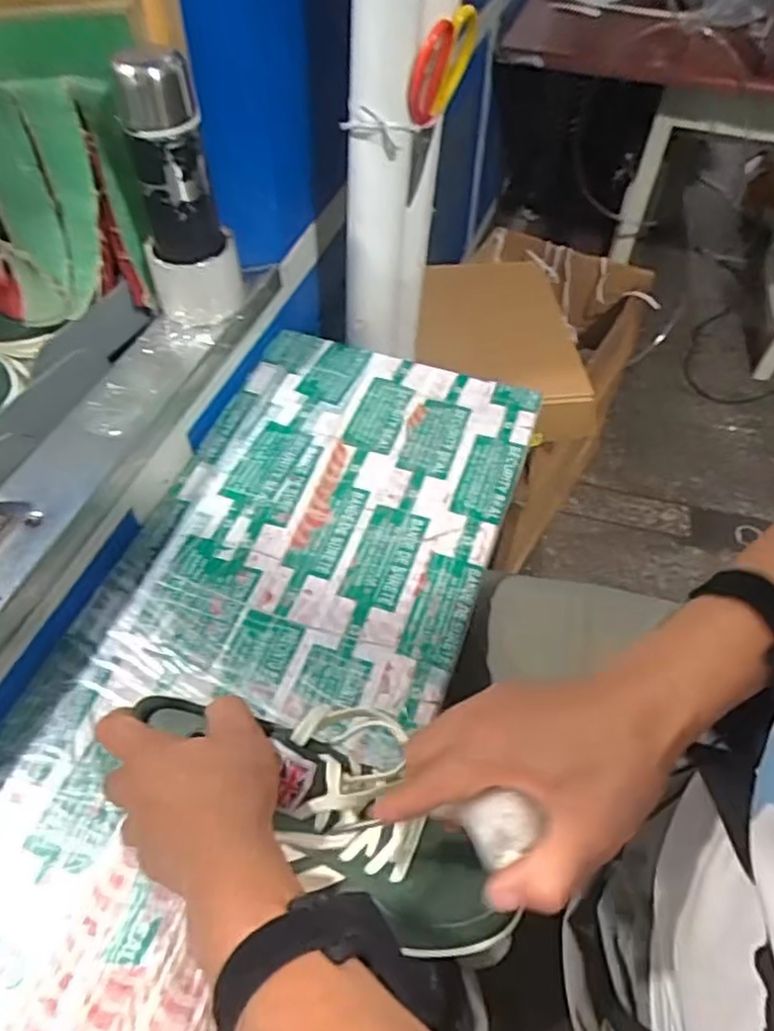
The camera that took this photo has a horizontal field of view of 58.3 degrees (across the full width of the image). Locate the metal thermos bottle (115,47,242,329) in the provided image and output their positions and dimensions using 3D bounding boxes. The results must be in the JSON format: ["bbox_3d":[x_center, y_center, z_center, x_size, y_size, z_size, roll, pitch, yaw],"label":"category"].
[{"bbox_3d":[-0.197,-0.304,0.660,0.085,0.225,0.087,-12,54,-10],"label":"metal thermos bottle"}]

